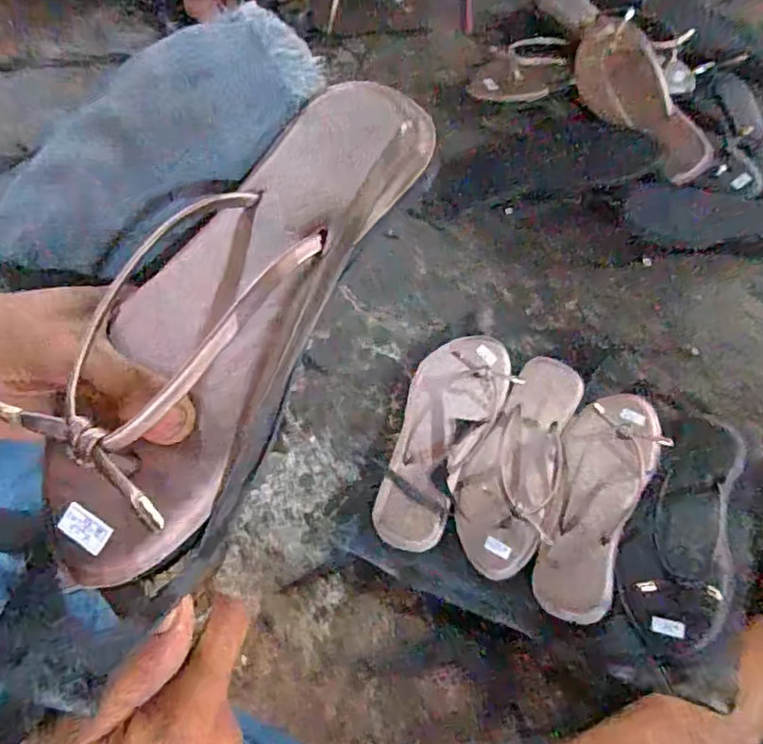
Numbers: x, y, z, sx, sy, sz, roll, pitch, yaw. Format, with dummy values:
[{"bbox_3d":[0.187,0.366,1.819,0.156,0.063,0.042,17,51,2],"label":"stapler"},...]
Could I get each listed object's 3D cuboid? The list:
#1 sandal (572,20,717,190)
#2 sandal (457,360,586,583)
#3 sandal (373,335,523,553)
[{"bbox_3d":[0.325,-0.344,0.747,0.097,0.050,0.248,-26,75,12],"label":"sandal"},{"bbox_3d":[0.139,0.082,0.595,0.101,0.067,0.246,18,67,9],"label":"sandal"},{"bbox_3d":[0.060,0.062,0.612,0.100,0.048,0.248,27,69,13],"label":"sandal"}]

